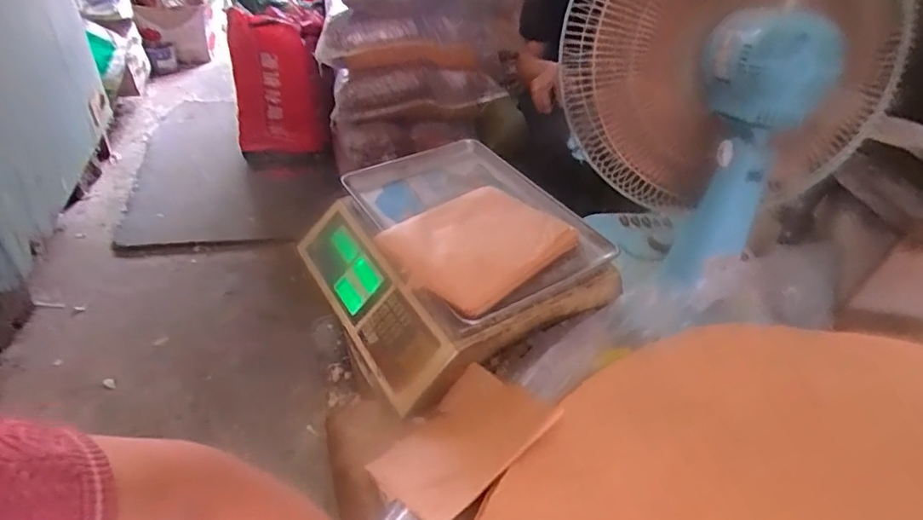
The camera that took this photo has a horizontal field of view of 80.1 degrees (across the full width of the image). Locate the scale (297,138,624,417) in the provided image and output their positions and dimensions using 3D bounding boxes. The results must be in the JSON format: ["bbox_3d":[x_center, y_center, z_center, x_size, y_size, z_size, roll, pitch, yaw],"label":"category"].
[{"bbox_3d":[-0.018,-0.007,0.737,0.308,0.119,0.346,-18,45,-28],"label":"scale"}]

